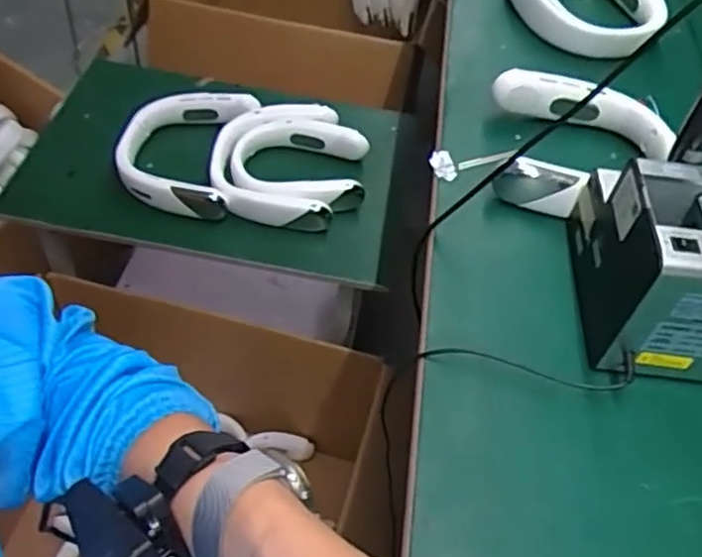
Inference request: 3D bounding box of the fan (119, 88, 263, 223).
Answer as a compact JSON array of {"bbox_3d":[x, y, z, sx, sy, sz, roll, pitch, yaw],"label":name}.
[{"bbox_3d":[-0.257,-0.213,1.088,0.182,0.075,0.243,11,51,3],"label":"fan"}]

